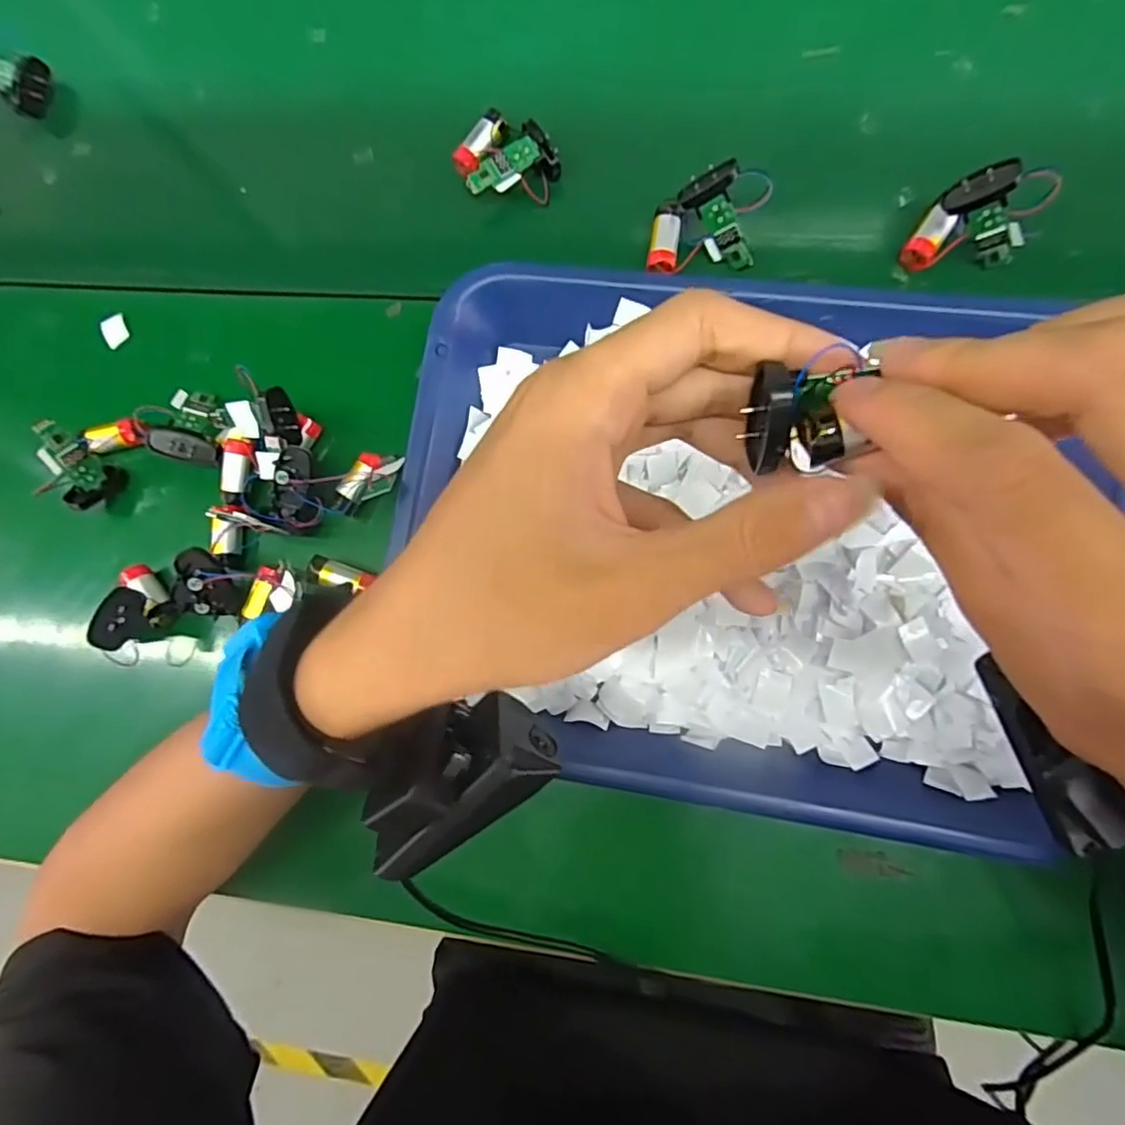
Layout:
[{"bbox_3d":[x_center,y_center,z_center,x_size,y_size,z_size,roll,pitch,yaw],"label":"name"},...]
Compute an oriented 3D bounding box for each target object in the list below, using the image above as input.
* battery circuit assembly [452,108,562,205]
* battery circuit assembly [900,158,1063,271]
[{"bbox_3d":[-0.033,-0.231,0.363,0.052,0.019,0.054,-1,85,7],"label":"battery circuit assembly"},{"bbox_3d":[0.207,-0.172,0.317,0.051,0.046,0.029,2,86,8],"label":"battery circuit assembly"}]

